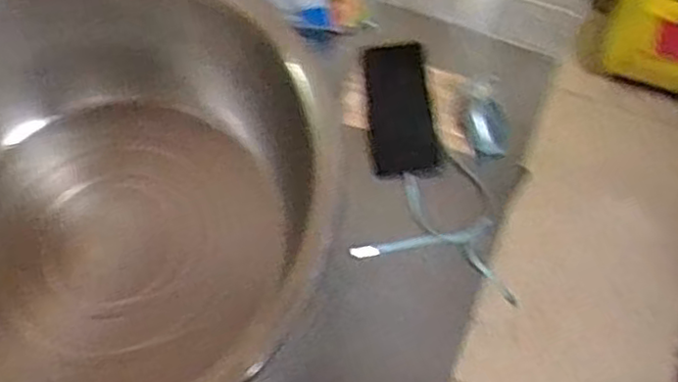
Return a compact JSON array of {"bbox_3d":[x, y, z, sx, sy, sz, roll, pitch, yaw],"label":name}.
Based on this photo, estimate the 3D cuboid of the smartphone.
[{"bbox_3d":[0.067,-0.091,0.756,0.072,0.015,0.148,-6,76,-3],"label":"smartphone"}]

